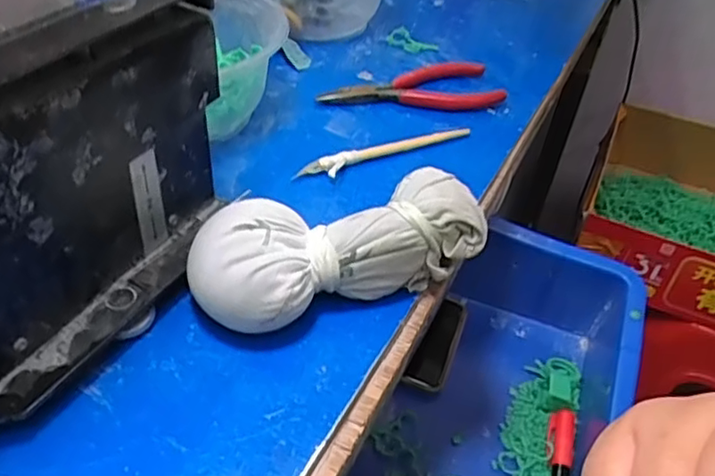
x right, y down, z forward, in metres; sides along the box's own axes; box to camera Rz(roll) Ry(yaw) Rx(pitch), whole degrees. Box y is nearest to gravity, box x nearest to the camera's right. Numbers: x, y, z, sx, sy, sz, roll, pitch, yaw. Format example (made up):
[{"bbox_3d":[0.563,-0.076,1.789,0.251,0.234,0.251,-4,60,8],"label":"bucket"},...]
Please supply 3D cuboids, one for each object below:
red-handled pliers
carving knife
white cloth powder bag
[{"bbox_3d":[0.036,-0.101,0.435,0.123,0.014,0.053,-8,44,-15],"label":"red-handled pliers"},{"bbox_3d":[0.019,-0.053,0.380,0.119,0.010,0.015,-18,47,-24],"label":"carving knife"},{"bbox_3d":[-0.009,0.003,0.294,0.136,0.043,0.059,-16,46,-22],"label":"white cloth powder bag"}]

